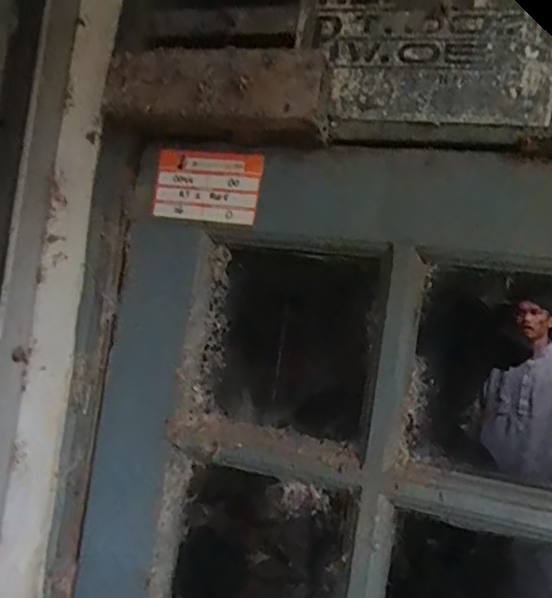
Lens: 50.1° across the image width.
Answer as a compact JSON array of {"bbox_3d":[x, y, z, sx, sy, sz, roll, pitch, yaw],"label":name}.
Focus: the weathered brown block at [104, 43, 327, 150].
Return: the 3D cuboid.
[{"bbox_3d":[-0.051,-0.164,0.476,0.187,0.058,0.055,7,-1,21],"label":"weathered brown block"}]

